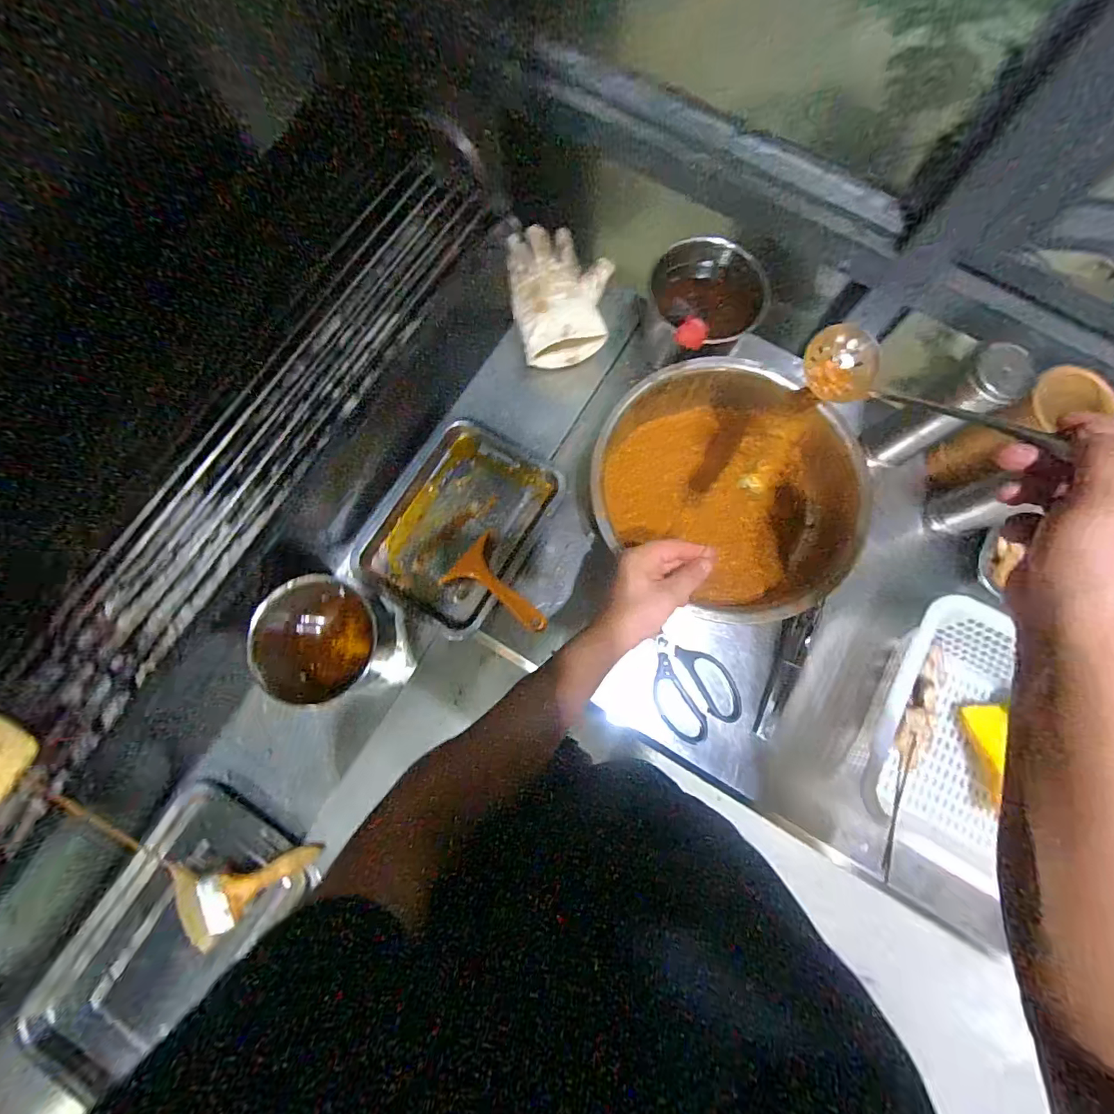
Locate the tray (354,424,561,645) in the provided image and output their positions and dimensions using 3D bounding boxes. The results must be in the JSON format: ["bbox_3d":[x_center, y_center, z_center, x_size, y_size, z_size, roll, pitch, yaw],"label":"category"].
[{"bbox_3d":[-0.125,-0.046,0.635,0.190,0.028,0.261,29,80,6],"label":"tray"}]

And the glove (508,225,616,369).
[{"bbox_3d":[0.006,-0.381,0.690,0.142,0.048,0.214,-6,78,-2],"label":"glove"}]

